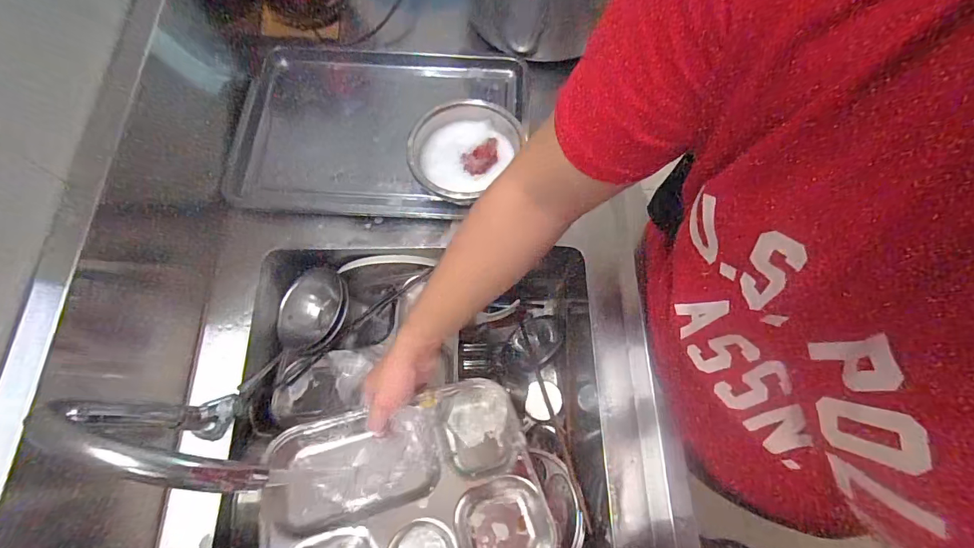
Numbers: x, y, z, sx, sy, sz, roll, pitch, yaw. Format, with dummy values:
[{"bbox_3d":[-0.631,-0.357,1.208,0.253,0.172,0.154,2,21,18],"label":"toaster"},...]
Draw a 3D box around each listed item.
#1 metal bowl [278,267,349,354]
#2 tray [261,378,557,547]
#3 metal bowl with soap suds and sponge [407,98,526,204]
[{"bbox_3d":[-0.281,0.058,0.714,0.110,0.054,0.134,41,90,3],"label":"metal bowl"},{"bbox_3d":[-0.090,0.255,0.489,0.295,0.029,0.226,-10,48,-16],"label":"tray"},{"bbox_3d":[-0.040,-0.182,0.664,0.149,0.076,0.170,31,73,11],"label":"metal bowl with soap suds and sponge"}]

